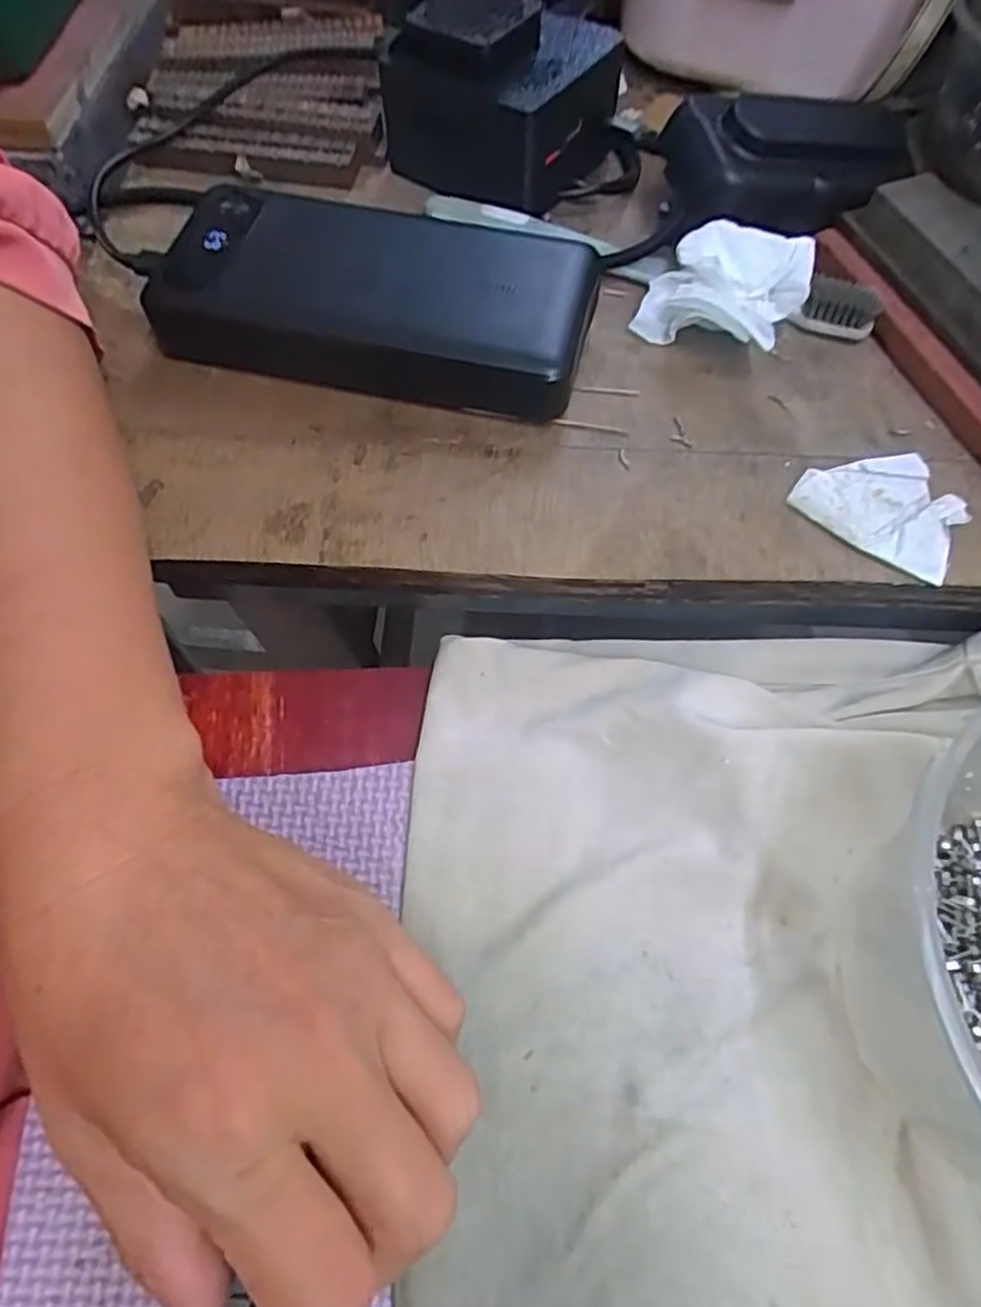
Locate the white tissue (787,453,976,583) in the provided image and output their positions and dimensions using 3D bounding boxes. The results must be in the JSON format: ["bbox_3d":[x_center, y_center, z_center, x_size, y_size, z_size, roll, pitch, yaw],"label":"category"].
[{"bbox_3d":[0.130,-0.050,0.251,0.052,0.008,0.039,29,66,13],"label":"white tissue"}]

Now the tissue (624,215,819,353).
[{"bbox_3d":[0.088,-0.136,0.282,0.052,0.027,0.046,29,66,13],"label":"tissue"}]

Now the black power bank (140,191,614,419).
[{"bbox_3d":[-0.041,-0.134,0.279,0.153,0.026,0.074,12,63,5],"label":"black power bank"}]

